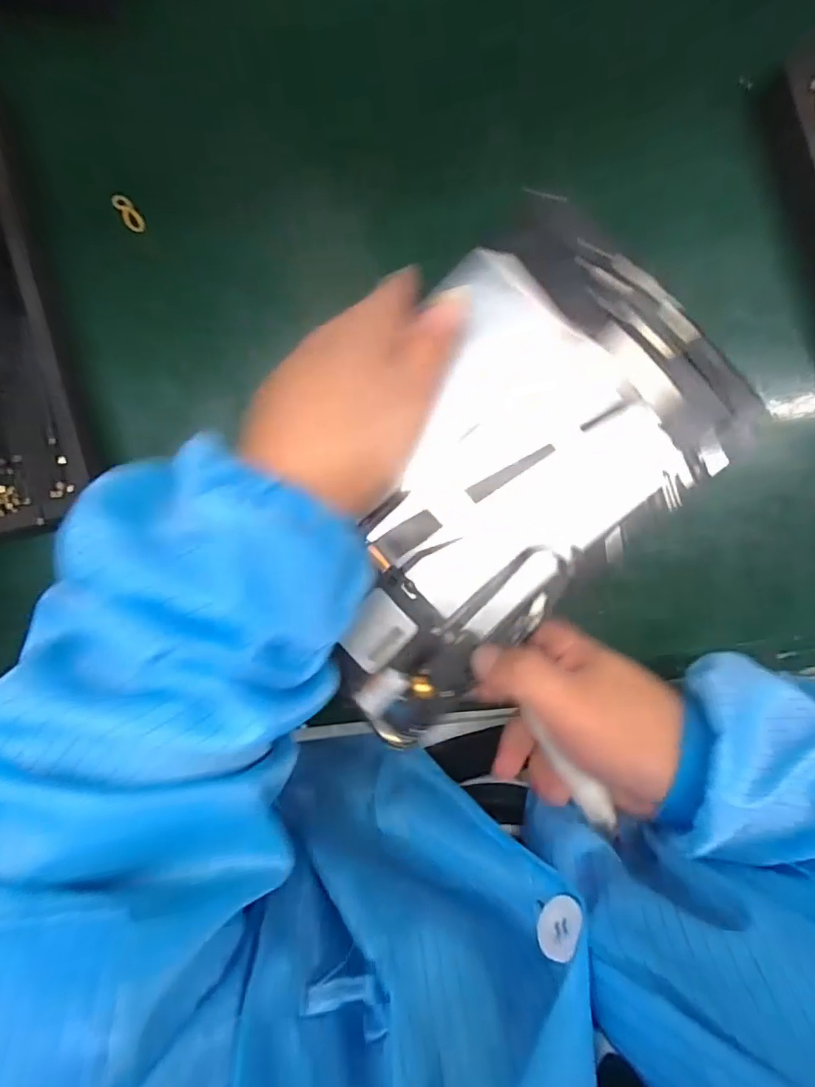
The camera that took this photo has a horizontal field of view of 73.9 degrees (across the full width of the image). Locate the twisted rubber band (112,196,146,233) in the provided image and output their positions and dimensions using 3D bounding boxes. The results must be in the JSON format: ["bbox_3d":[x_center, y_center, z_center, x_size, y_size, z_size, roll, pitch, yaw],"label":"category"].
[{"bbox_3d":[-0.155,-0.183,0.301,0.009,0.008,0.019,-33,89,5],"label":"twisted rubber band"}]

